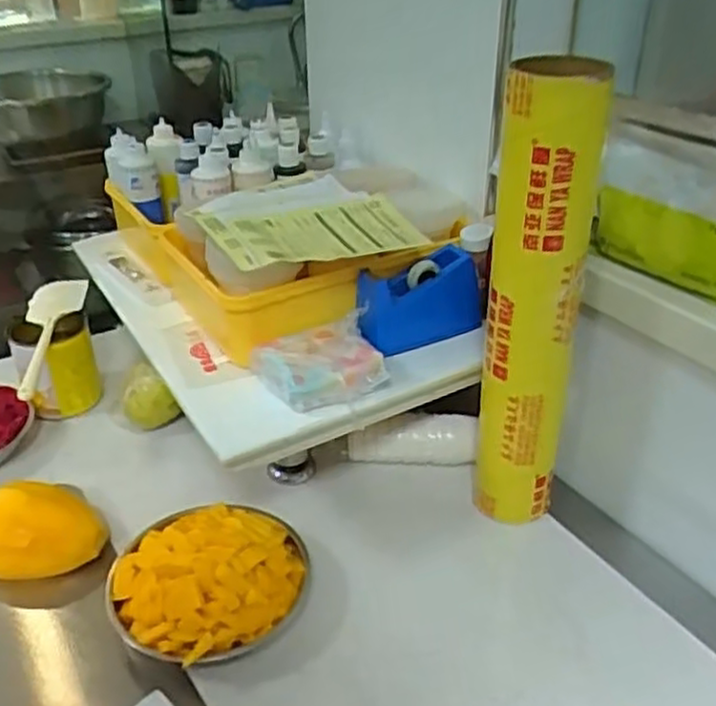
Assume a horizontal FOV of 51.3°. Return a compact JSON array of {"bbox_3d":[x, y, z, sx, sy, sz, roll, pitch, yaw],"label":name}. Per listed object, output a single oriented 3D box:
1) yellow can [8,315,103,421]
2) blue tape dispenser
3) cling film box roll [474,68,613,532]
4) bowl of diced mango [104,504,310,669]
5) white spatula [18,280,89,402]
[{"bbox_3d":[-0.393,0.024,0.984,0.100,0.113,0.093,-20,37,-27],"label":"yellow can"},{"bbox_3d":[0.066,-0.055,0.825,0.146,0.090,0.046,-9,34,-13],"label":"blue tape dispenser"},{"bbox_3d":[0.160,-0.021,0.698,0.081,0.462,0.064,14,35,21],"label":"cling film box roll"},{"bbox_3d":[-0.144,0.216,0.711,0.171,0.078,0.175,0,33,0],"label":"bowl of diced mango"},{"bbox_3d":[-0.397,-0.029,0.980,0.070,0.044,0.222,-8,34,-8],"label":"white spatula"}]

